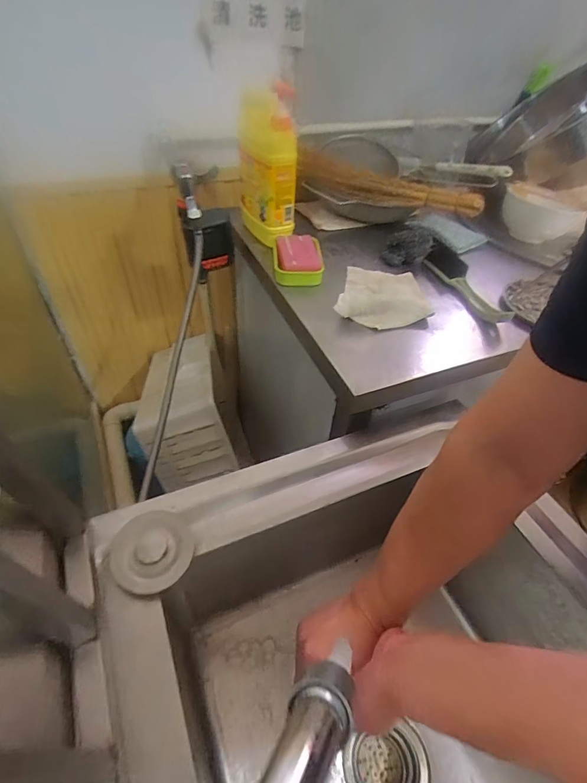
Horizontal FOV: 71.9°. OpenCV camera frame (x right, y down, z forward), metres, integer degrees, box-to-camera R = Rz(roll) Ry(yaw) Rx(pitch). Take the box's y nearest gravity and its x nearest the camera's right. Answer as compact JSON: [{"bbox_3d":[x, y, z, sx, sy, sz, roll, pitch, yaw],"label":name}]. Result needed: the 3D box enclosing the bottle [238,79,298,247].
[{"bbox_3d":[-0.040,-0.354,0.649,0.090,0.215,0.091,0,47,-4],"label":"bottle"}]

